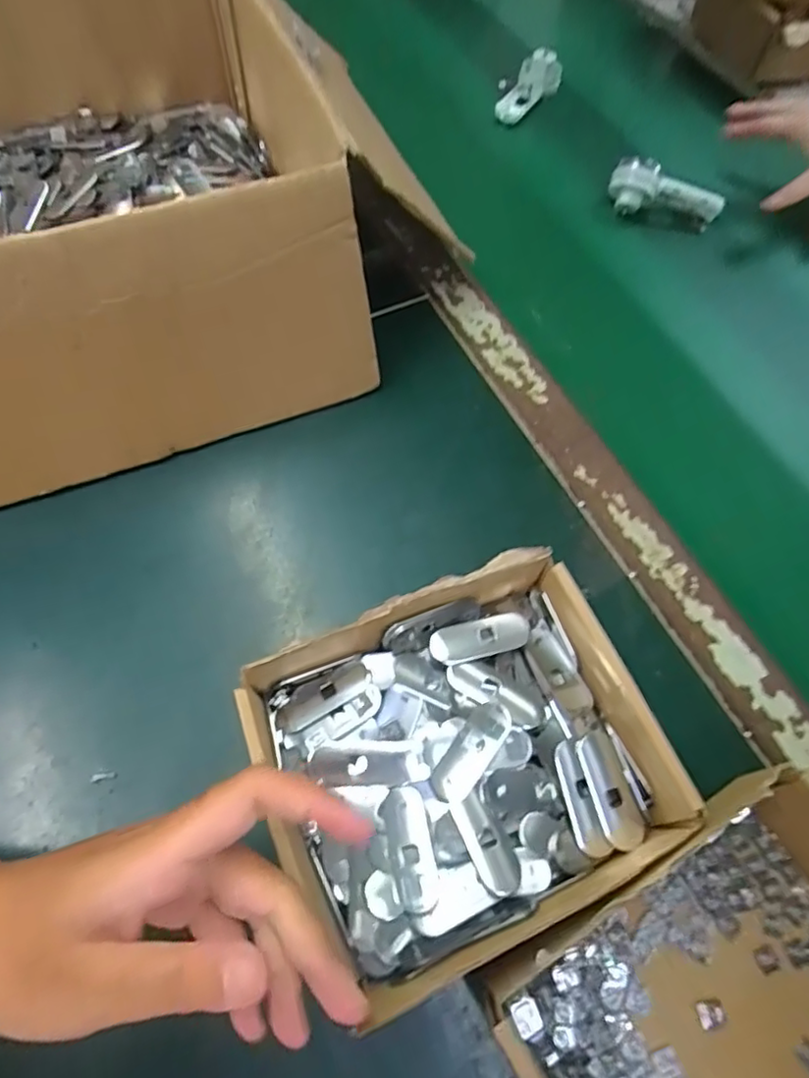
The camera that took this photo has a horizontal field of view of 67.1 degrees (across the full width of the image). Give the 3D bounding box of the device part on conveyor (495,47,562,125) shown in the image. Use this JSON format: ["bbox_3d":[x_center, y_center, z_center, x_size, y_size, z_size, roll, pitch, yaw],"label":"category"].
[{"bbox_3d":[0.115,-0.429,0.584,0.031,0.029,0.088,38,80,16],"label":"device part on conveyor"}]

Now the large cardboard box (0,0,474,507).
[{"bbox_3d":[-0.234,-0.207,0.391,0.409,0.134,0.331,-22,66,-12],"label":"large cardboard box"}]

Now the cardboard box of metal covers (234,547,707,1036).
[{"bbox_3d":[0.027,0.102,0.285,0.171,0.054,0.145,-24,66,-13],"label":"cardboard box of metal covers"}]

